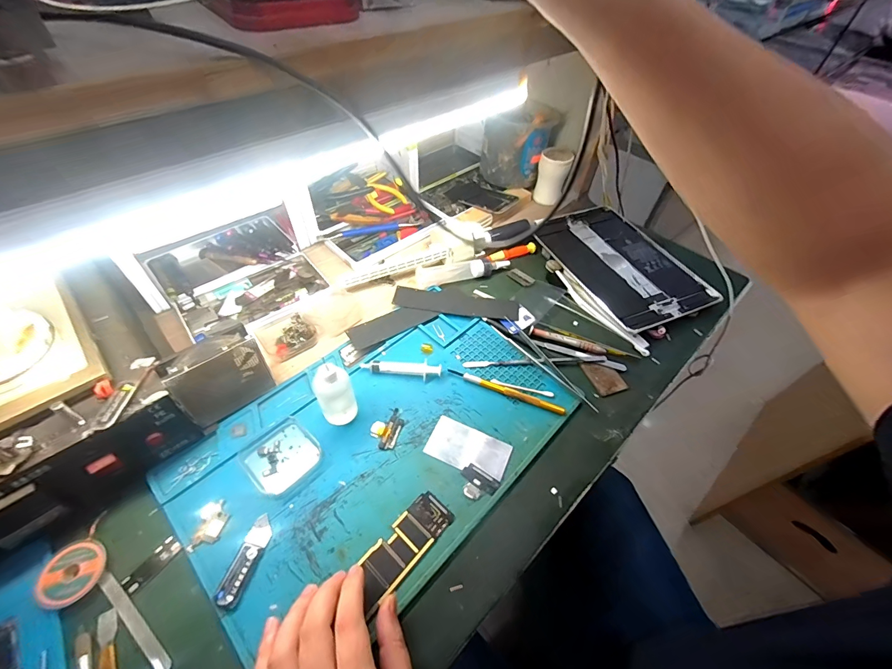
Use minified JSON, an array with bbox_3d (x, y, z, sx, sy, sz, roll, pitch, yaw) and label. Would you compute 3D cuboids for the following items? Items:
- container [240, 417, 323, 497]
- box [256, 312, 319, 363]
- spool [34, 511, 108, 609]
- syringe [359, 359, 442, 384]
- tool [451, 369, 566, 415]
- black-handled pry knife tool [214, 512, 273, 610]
[{"bbox_3d":[-0.161,0.117,0.374,0.066,0.013,0.063,37,58,24],"label":"container"},{"bbox_3d":[-0.192,-0.002,0.462,0.059,0.017,0.059,-32,60,-25],"label":"box"},{"bbox_3d":[-0.295,0.184,0.303,0.047,0.011,0.050,1,51,-2],"label":"spool"},{"bbox_3d":[-0.051,0.038,0.440,0.092,0.011,0.022,9,51,4],"label":"syringe"},{"bbox_3d":[0.067,0.062,0.431,0.134,0.008,0.012,20,53,13],"label":"tool"},{"bbox_3d":[-0.164,0.184,0.313,0.018,0.006,0.066,13,52,8],"label":"black-handled pry knife tool"}]

